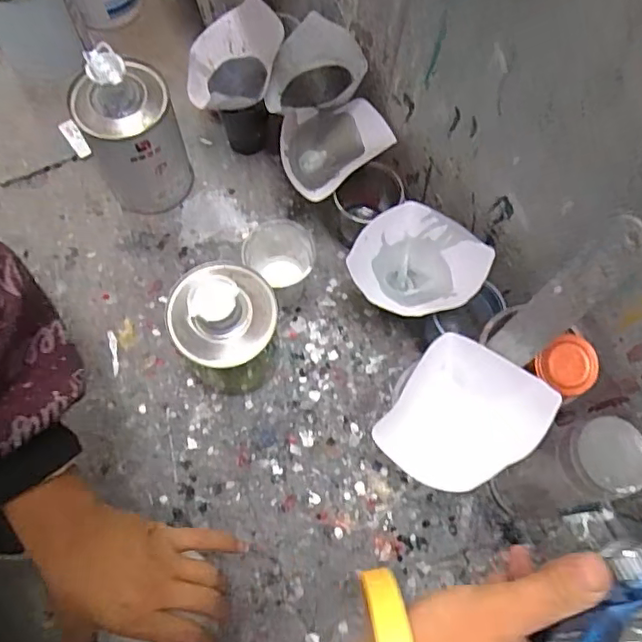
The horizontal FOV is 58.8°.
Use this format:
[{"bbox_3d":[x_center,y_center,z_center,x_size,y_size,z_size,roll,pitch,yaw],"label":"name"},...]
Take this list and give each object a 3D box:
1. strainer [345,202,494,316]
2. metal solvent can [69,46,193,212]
[{"bbox_3d":[0.088,-0.048,0.561,0.112,0.081,0.112,1,72,-2],"label":"strainer"},{"bbox_3d":[-0.201,-0.199,0.612,0.097,0.177,0.093,-25,75,-10],"label":"metal solvent can"}]

